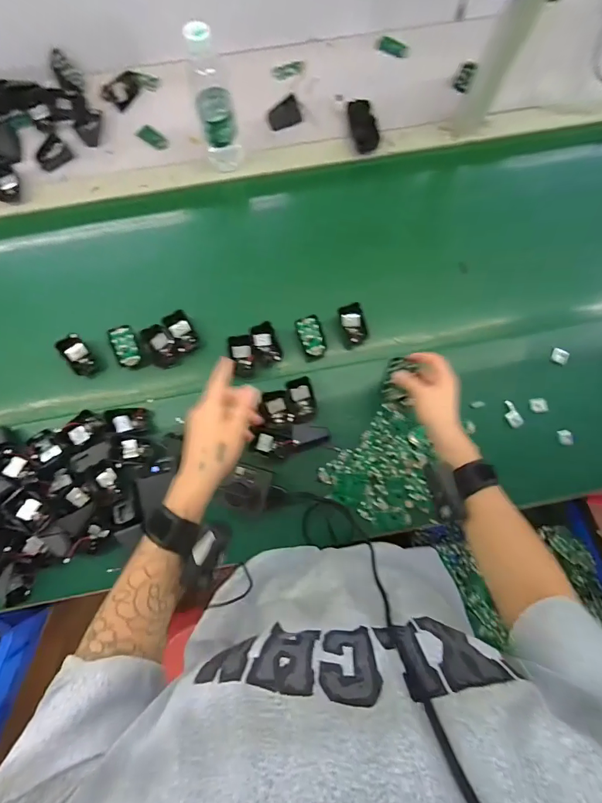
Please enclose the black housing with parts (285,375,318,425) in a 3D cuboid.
[{"bbox_3d":[0.000,-0.002,0.665,0.048,0.034,0.072,-15,81,-4],"label":"black housing with parts"}]

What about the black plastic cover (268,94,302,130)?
[{"bbox_3d":[-0.033,-0.564,0.761,0.063,0.007,0.068,-17,82,-4],"label":"black plastic cover"}]

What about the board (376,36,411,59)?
[{"bbox_3d":[0.186,-0.726,0.797,0.084,0.014,0.027,42,83,19],"label":"board"}]

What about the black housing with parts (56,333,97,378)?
[{"bbox_3d":[-0.387,-0.076,0.670,0.041,0.044,0.064,-21,82,-5],"label":"black housing with parts"}]

